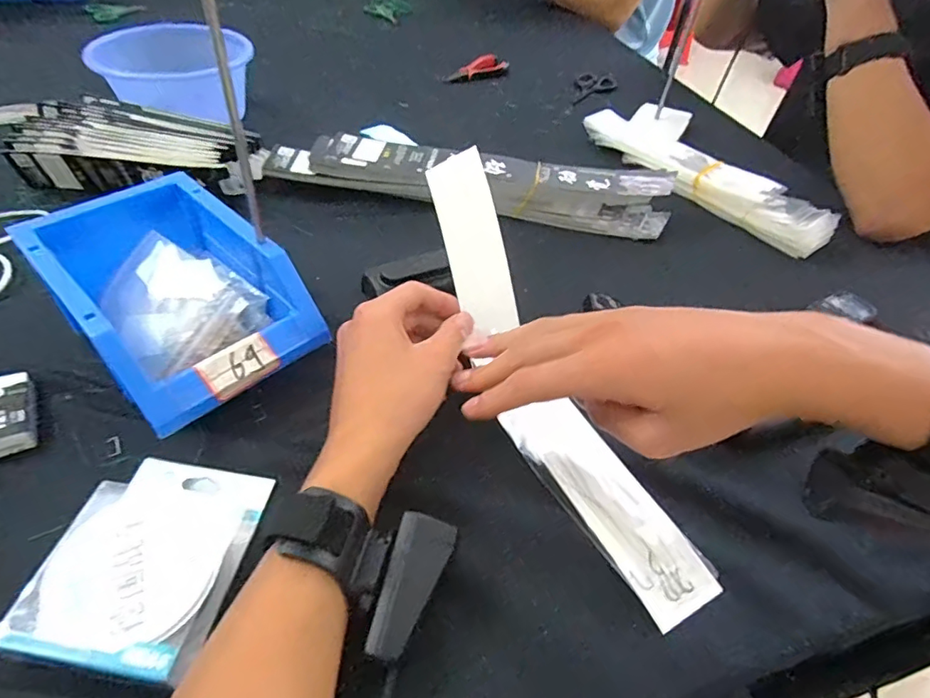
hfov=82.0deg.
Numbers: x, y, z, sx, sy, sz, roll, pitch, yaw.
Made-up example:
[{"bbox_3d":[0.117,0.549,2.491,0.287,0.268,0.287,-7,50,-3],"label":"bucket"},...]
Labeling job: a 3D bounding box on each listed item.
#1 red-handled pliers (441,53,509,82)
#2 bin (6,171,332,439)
[{"bbox_3d":[0.016,-0.432,0.827,0.114,0.016,0.050,-34,58,-31],"label":"red-handled pliers"},{"bbox_3d":[-0.200,-0.039,0.373,0.177,0.068,0.123,37,53,26],"label":"bin"}]

